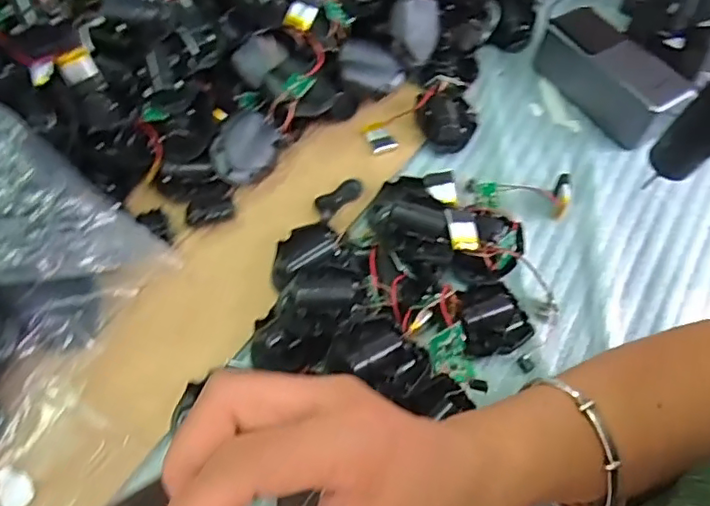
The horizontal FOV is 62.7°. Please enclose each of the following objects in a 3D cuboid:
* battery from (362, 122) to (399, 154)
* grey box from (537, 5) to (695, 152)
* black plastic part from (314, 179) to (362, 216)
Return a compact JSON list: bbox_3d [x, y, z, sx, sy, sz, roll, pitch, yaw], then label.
[{"bbox_3d":[0.020,-0.099,0.494,0.022,0.006,0.034,-20,61,-14],"label":"battery"},{"bbox_3d":[0.221,-0.153,0.509,0.054,0.051,0.124,-28,63,-18],"label":"grey box"},{"bbox_3d":[-0.014,-0.046,0.464,0.043,0.005,0.019,-39,67,-23],"label":"black plastic part"}]

